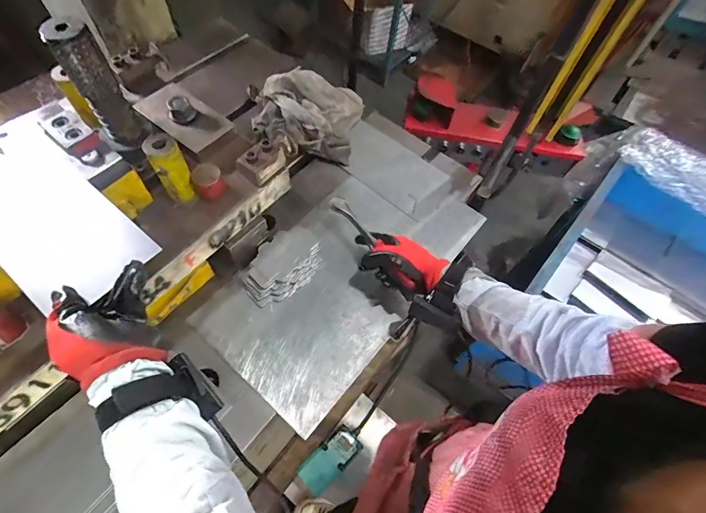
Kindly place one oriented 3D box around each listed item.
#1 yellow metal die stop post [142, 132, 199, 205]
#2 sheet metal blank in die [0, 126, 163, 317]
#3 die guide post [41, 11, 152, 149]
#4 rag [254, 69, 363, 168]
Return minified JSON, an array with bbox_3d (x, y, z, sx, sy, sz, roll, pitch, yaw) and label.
[{"bbox_3d":[-0.243,-0.115,0.510,0.038,0.093,0.043,-30,66,-18],"label":"yellow metal die stop post"},{"bbox_3d":[-0.349,-0.046,0.427,0.251,0.008,0.122,39,67,15],"label":"sheet metal blank in die"},{"bbox_3d":[-0.311,-0.206,0.470,0.051,0.154,0.039,-30,66,-18],"label":"die guide post"},{"bbox_3d":[-0.082,-0.304,0.782,0.210,0.066,0.180,21,62,9],"label":"rag"}]

